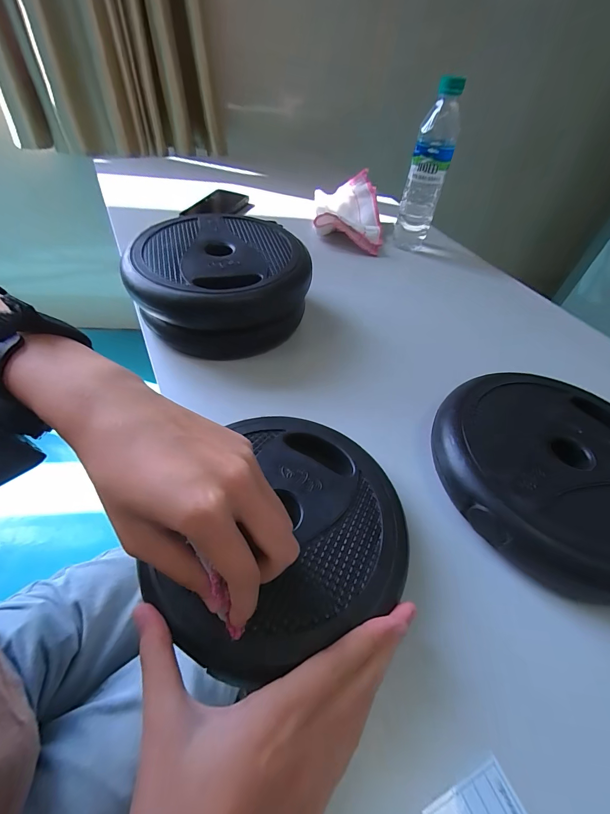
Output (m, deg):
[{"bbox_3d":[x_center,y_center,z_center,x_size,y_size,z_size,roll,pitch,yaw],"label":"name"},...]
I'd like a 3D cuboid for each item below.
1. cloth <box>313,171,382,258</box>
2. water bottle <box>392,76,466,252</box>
[{"bbox_3d":[0.081,-0.370,0.632,0.121,0.081,0.206,4,48,-4],"label":"cloth"},{"bbox_3d":[0.196,-0.372,0.549,0.058,0.220,0.061,19,49,10],"label":"water bottle"}]

